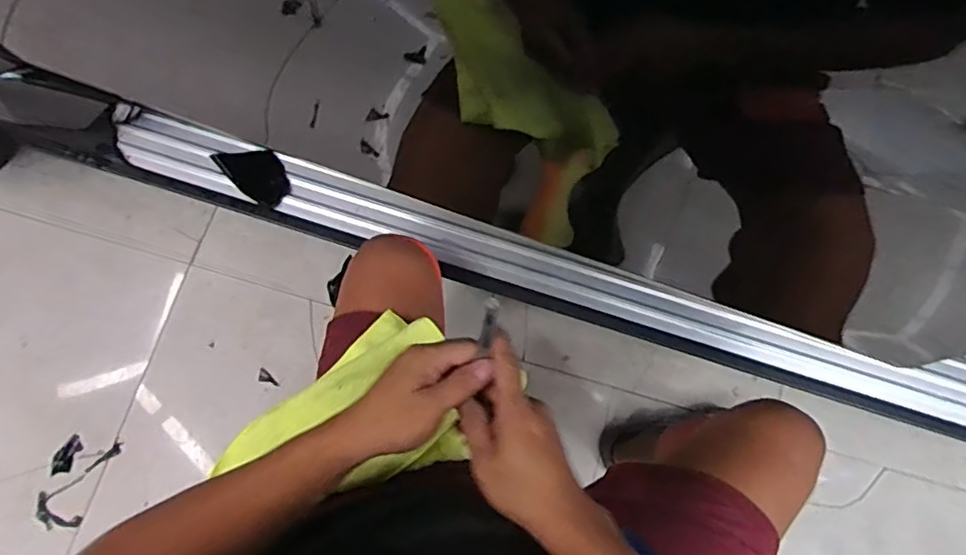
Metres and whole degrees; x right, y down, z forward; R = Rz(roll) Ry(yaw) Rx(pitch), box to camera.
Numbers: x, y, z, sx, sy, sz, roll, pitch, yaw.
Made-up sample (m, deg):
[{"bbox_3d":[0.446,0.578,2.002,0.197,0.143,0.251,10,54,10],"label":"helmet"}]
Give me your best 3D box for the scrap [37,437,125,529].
[{"bbox_3d":[-0.801,0.394,1.144,0.118,0.008,0.191,24,80,9],"label":"scrap"}]

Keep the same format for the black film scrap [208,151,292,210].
[{"bbox_3d":[-0.343,-0.161,0.884,0.118,0.015,0.071,45,80,2],"label":"black film scrap"}]

